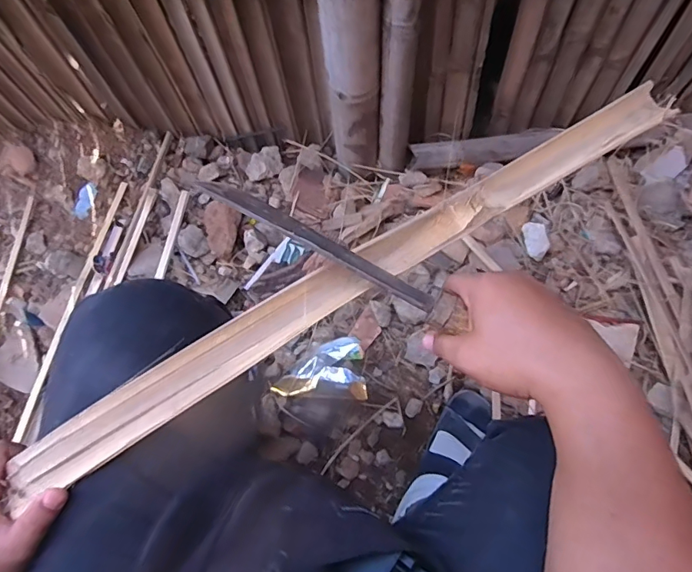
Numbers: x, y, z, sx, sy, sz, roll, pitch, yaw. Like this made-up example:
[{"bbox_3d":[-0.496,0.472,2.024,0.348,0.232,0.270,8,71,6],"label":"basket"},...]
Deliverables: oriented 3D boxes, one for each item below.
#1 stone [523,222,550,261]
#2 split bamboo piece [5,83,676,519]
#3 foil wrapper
[{"bbox_3d":[0.313,-0.075,0.790,0.037,0.014,0.060,-5,71,-1],"label":"stone"},{"bbox_3d":[0.000,-0.003,0.395,0.604,0.014,0.038,-31,73,-3],"label":"split bamboo piece"},{"bbox_3d":[-0.037,0.128,0.754,0.147,0.016,0.092,-2,62,18],"label":"foil wrapper"}]

